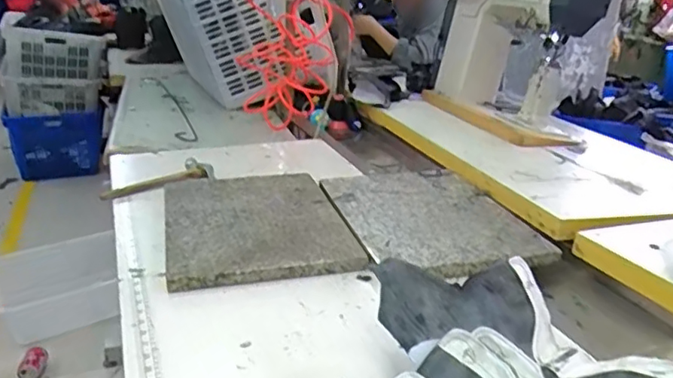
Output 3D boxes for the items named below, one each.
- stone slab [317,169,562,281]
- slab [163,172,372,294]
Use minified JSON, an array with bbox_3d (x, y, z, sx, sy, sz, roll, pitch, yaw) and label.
[{"bbox_3d":[0.162,0.048,1.038,0.289,0.023,0.394,-4,21,-18],"label":"stone slab"},{"bbox_3d":[-0.147,0.057,1.028,0.298,0.036,0.402,-4,21,-17],"label":"slab"}]

